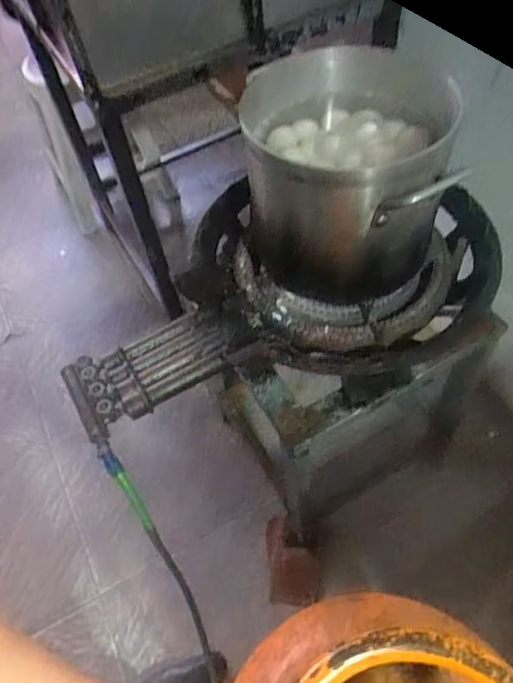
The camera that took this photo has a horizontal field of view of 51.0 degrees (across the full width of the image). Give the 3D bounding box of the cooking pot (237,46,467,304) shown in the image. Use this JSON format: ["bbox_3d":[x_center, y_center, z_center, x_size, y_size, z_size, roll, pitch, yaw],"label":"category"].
[{"bbox_3d":[0.116,-0.204,0.738,0.249,0.267,0.260,-2,54,3],"label":"cooking pot"}]

